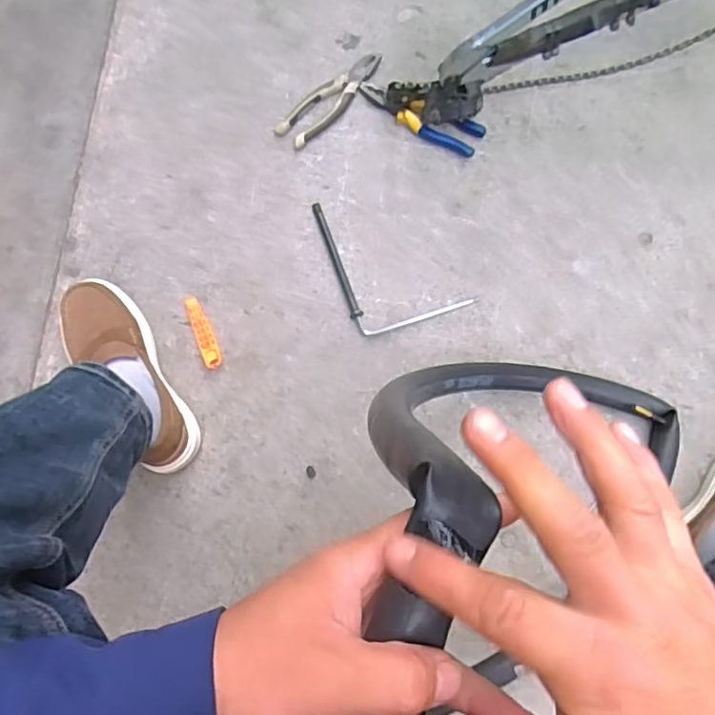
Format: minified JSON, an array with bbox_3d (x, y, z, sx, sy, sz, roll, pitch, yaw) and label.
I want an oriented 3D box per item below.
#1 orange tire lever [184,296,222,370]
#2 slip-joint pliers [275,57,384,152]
[{"bbox_3d":[-0.209,-0.035,0.814,0.023,0.019,0.107,-23,80,-3],"label":"orange tire lever"},{"bbox_3d":[-0.039,-0.378,0.871,0.056,0.010,0.183,44,83,8],"label":"slip-joint pliers"}]

